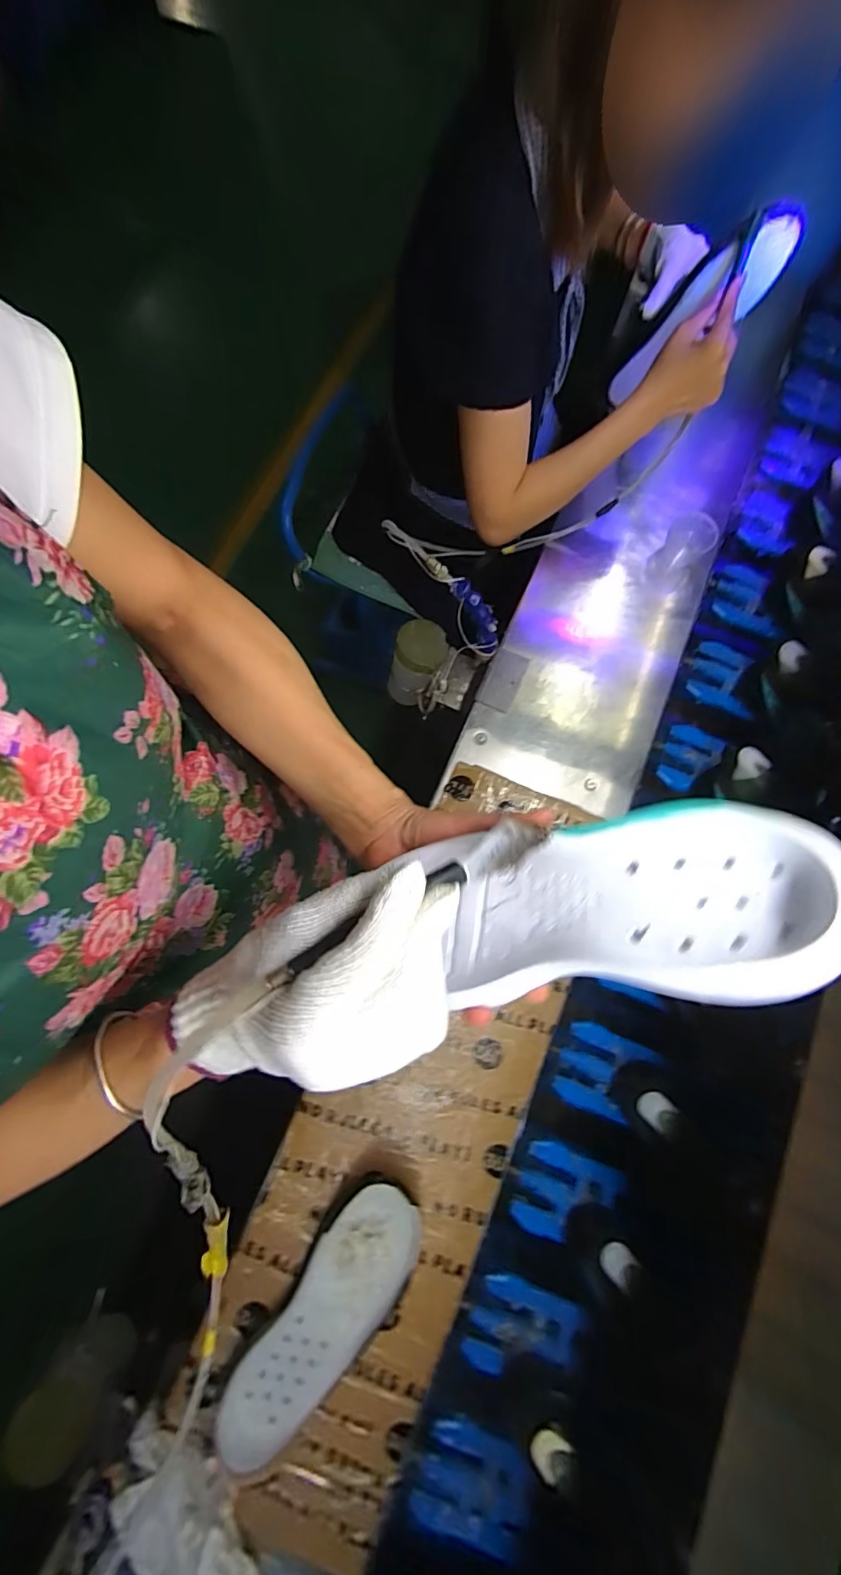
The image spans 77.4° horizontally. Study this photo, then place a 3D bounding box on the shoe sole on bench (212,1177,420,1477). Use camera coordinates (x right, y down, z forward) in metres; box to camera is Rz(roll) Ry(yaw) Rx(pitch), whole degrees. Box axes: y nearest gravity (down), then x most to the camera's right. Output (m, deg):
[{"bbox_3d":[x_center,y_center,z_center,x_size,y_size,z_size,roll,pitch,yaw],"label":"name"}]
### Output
[{"bbox_3d":[-0.086,0.501,0.501,0.095,0.067,0.250,34,77,7],"label":"shoe sole on bench"}]

